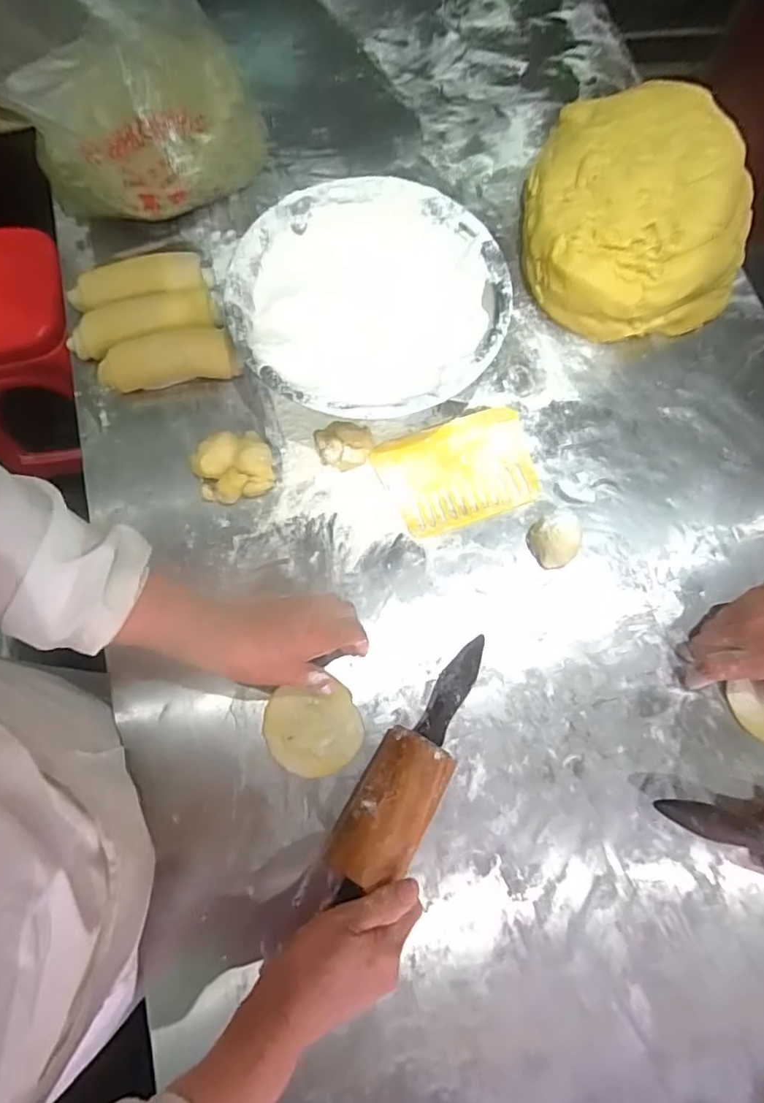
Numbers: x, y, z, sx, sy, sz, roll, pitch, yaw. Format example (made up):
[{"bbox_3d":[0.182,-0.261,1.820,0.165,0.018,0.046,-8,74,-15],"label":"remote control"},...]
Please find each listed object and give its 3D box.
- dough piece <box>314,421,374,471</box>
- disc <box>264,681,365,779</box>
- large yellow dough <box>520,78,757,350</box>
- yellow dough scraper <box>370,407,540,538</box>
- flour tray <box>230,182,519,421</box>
[{"bbox_3d":[-0.039,-0.112,0.563,0.059,0.029,0.047,-17,76,-6],"label":"dough piece"},{"bbox_3d":[-0.063,0.163,0.491,0.085,0.008,0.079,0,74,-1],"label":"disc"},{"bbox_3d":[0.276,-0.387,0.604,0.218,0.111,0.267,-5,75,-3],"label":"large yellow dough"},{"bbox_3d":[0.083,-0.085,0.570,0.160,0.009,0.112,-18,76,-6],"label":"yellow dough scraper"},{"bbox_3d":[-0.013,-0.254,0.576,0.268,0.083,0.273,43,78,10],"label":"flour tray"}]

